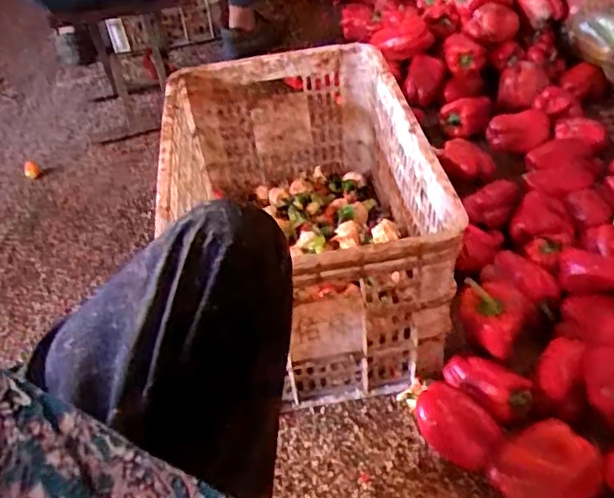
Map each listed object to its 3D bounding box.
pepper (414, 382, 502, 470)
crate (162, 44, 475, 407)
[{"bbox_3d":[0.189,0.225,0.776,0.107,0.059,0.070,27,52,31],"label":"pepper"},{"bbox_3d":[-0.017,-0.074,0.950,0.345,0.272,0.542,-9,43,-2],"label":"crate"}]

